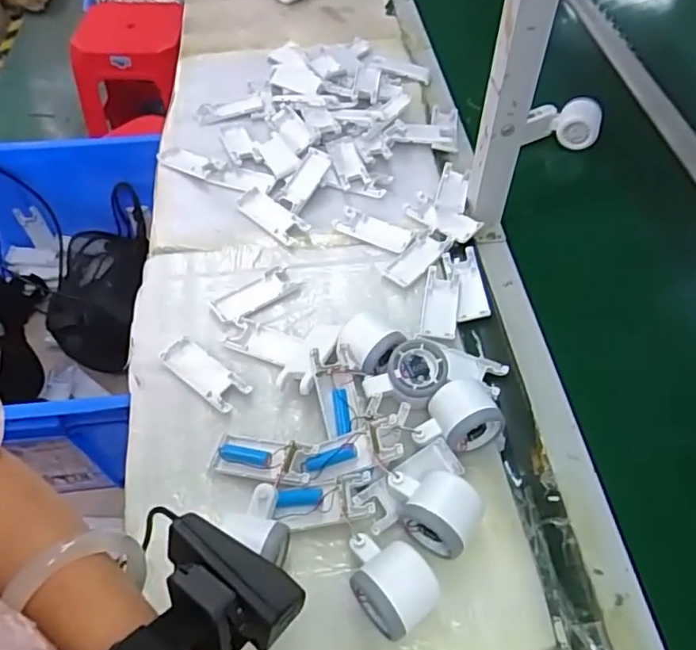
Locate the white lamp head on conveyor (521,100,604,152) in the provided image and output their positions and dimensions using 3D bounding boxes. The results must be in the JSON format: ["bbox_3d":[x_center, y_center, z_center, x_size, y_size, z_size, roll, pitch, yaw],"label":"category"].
[{"bbox_3d":[0.325,-0.306,0.897,0.116,0.059,0.052,12,53,7],"label":"white lamp head on conveyor"}]

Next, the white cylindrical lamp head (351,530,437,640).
[{"bbox_3d":[0.032,0.207,0.490,0.061,0.051,0.084,-29,58,-22],"label":"white cylindrical lamp head"}]

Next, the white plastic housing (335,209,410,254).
[{"bbox_3d":[0.034,-0.122,0.769,0.097,0.009,0.045,25,56,17],"label":"white plastic housing"}]

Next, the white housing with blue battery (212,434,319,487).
[{"bbox_3d":[-0.081,0.125,0.564,0.098,0.014,0.041,4,51,18],"label":"white housing with blue battery"}]

